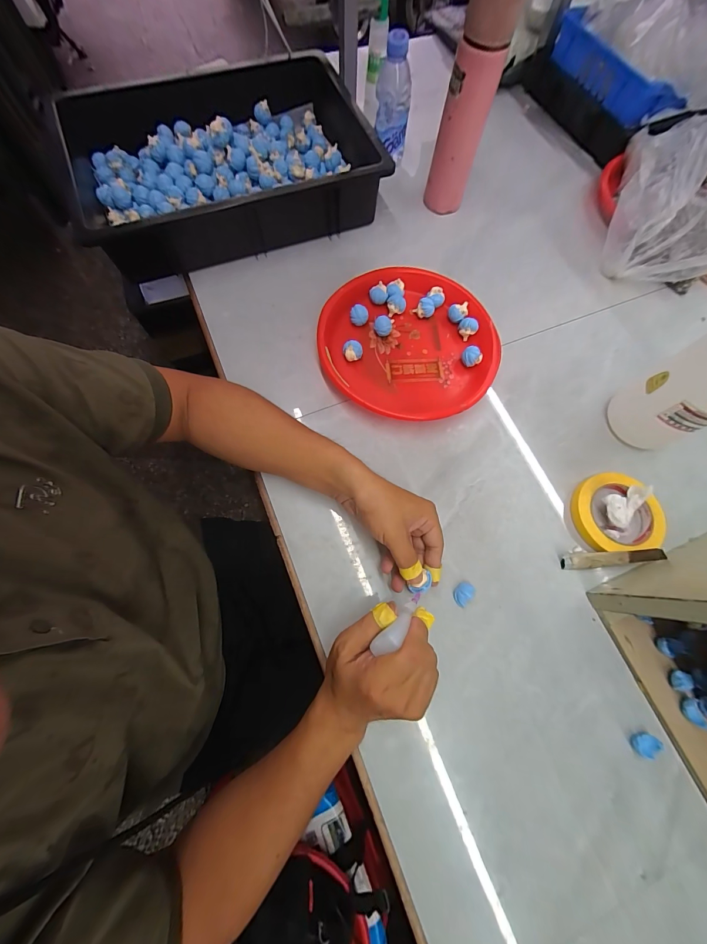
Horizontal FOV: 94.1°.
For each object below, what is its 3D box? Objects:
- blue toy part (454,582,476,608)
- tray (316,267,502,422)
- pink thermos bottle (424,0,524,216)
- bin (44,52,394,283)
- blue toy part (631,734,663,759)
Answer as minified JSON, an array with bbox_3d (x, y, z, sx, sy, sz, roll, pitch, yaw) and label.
[{"bbox_3d":[0.131,0.144,0.392,0.017,0.017,0.029,36,75,10],"label":"blue toy part"},{"bbox_3d":[0.080,-0.185,0.483,0.248,0.040,0.244,-20,74,-8],"label":"tray"},{"bbox_3d":[0.160,-0.514,0.474,0.066,0.254,0.057,15,72,4],"label":"pink thermos bottle"},{"bbox_3d":[-0.207,-0.503,0.547,0.443,0.106,0.330,-21,74,-8],"label":"bin"},{"bbox_3d":[0.310,0.290,0.350,0.023,0.011,0.023,30,74,8],"label":"blue toy part"}]

